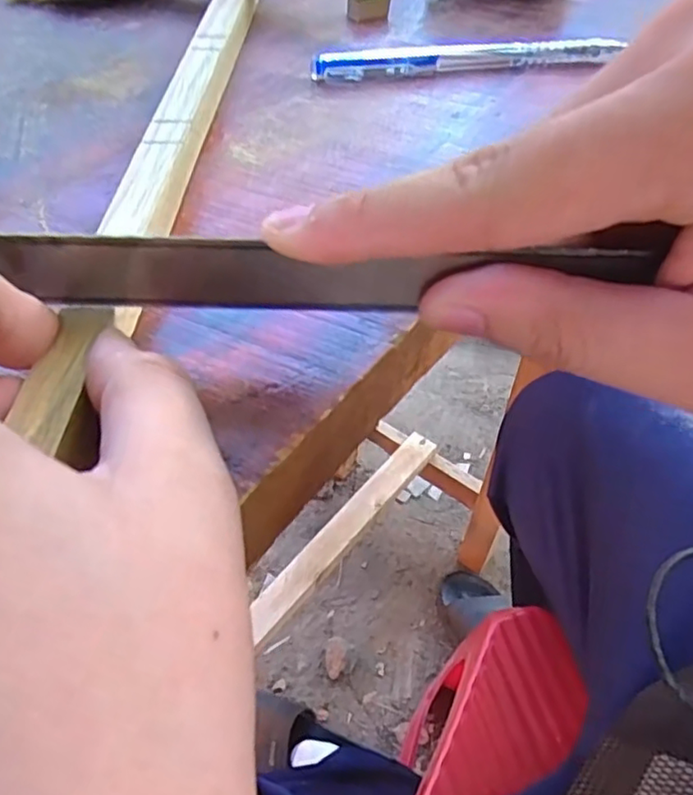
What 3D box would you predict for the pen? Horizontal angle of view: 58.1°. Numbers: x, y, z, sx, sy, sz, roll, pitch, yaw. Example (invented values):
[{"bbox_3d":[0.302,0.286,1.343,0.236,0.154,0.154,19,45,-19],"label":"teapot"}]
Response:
[{"bbox_3d":[0.051,-0.146,0.268,0.131,0.010,0.011,-8,51,-6],"label":"pen"}]

